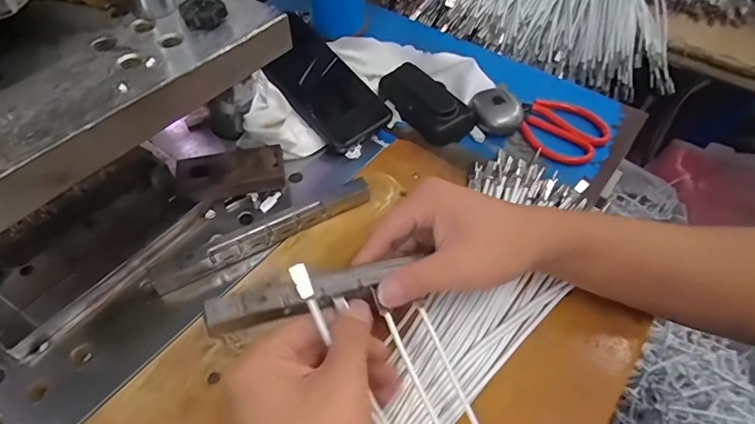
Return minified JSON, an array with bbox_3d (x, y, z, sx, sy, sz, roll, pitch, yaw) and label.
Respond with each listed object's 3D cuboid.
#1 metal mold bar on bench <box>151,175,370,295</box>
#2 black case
[{"bbox_3d":[-0.087,0.015,0.370,0.178,0.023,0.017,-26,55,-20],"label":"metal mold bar on bench"},{"bbox_3d":[0.046,-0.113,0.476,0.049,0.030,0.100,-29,56,-21],"label":"black case"}]

